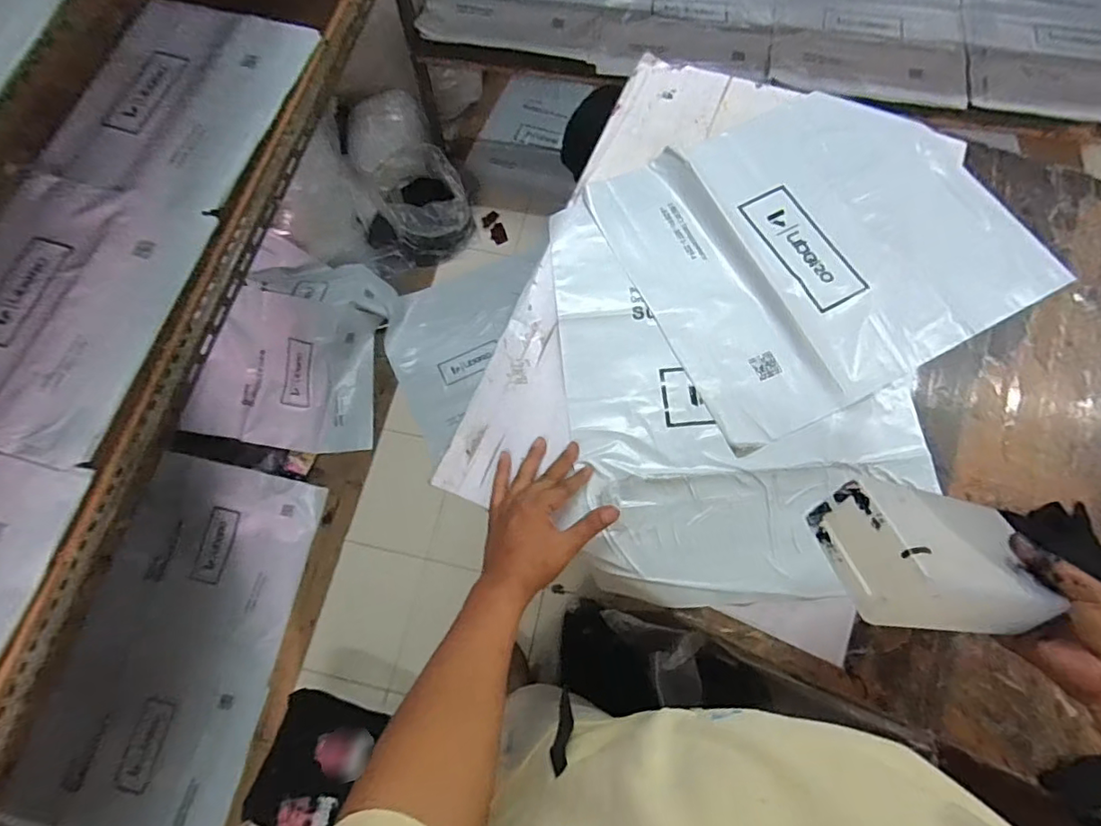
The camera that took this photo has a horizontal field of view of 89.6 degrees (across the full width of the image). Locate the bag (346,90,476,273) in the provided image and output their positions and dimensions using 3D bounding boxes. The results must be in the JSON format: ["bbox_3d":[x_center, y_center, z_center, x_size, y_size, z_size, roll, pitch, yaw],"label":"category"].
[{"bbox_3d":[-0.420,-0.653,1.591,0.311,0.231,0.393,-21,71,-6],"label":"bag"}]

